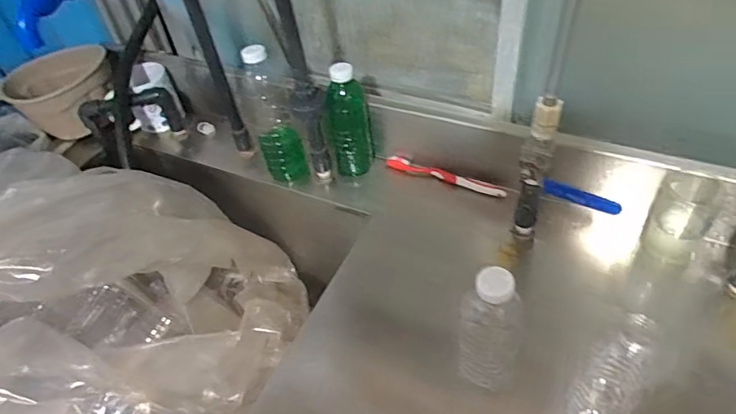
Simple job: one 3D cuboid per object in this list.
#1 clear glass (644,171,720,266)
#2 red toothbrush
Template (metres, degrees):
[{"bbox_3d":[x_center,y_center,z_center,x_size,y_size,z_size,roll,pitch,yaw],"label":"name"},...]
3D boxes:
[{"bbox_3d":[0.376,0.016,0.616,0.058,0.100,0.051,19,52,23],"label":"clear glass"},{"bbox_3d":[0.115,-0.046,0.765,0.184,0.018,0.021,19,52,23],"label":"red toothbrush"}]

